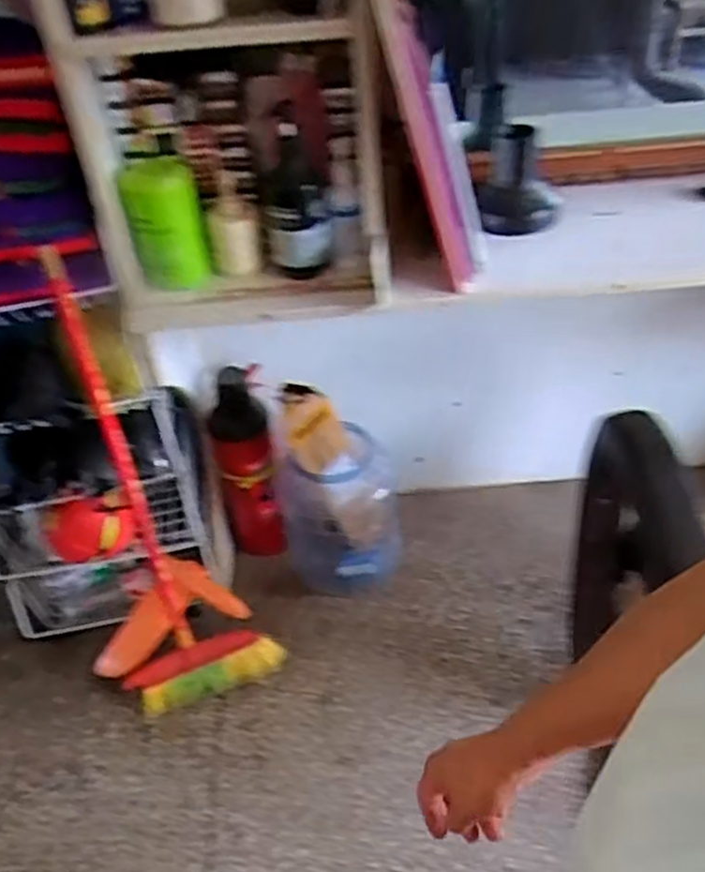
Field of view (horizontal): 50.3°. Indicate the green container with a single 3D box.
[{"bbox_3d":[-0.272,-0.309,1.096,0.103,0.157,0.099,-13,42,-9],"label":"green container"}]

